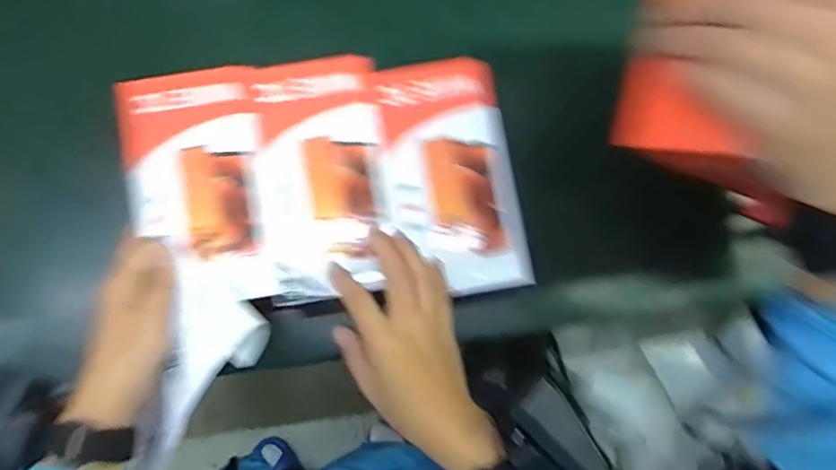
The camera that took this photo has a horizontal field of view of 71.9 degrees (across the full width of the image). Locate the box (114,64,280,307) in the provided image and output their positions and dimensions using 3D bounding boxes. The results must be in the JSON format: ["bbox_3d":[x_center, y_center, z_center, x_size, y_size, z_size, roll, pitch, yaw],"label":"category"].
[{"bbox_3d":[-0.164,-0.037,0.426,0.096,0.020,0.171,-7,76,-3],"label":"box"}]

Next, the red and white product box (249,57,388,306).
[{"bbox_3d":[-0.073,-0.043,0.432,0.092,0.022,0.178,-5,76,-3],"label":"red and white product box"}]

